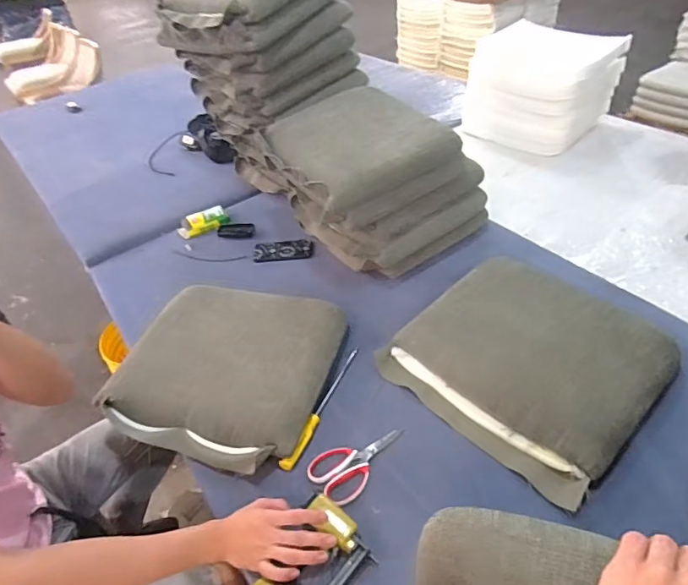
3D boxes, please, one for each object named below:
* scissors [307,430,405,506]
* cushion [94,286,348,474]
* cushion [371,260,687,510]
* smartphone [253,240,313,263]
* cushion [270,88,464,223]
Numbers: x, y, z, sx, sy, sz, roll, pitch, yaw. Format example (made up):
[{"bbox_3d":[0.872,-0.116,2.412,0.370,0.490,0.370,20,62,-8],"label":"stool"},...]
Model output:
[{"bbox_3d":[0.027,0.289,0.855,0.178,0.021,0.105,-32,48,-25],"label":"scissors"},{"bbox_3d":[-0.250,0.136,1.005,0.438,0.062,0.413,9,45,17],"label":"cushion"},{"bbox_3d":[0.361,0.121,0.957,0.422,0.088,0.443,-35,49,-27],"label":"cushion"},{"bbox_3d":[-0.173,-0.118,1.365,0.167,0.010,0.076,-3,51,2],"label":"smartphone"},{"bbox_3d":[0.013,-0.398,1.245,0.390,0.080,0.468,-21,44,-14],"label":"cushion"}]

